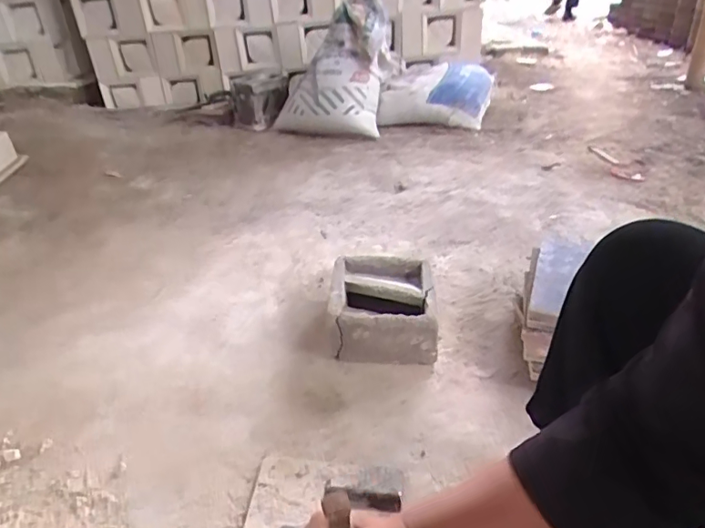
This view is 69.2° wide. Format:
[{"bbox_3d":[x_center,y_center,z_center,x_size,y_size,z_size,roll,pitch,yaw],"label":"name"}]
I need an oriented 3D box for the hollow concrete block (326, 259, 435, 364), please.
[{"bbox_3d":[0.056,0.087,0.973,0.189,0.104,0.208,1,34,3],"label":"hollow concrete block"}]

